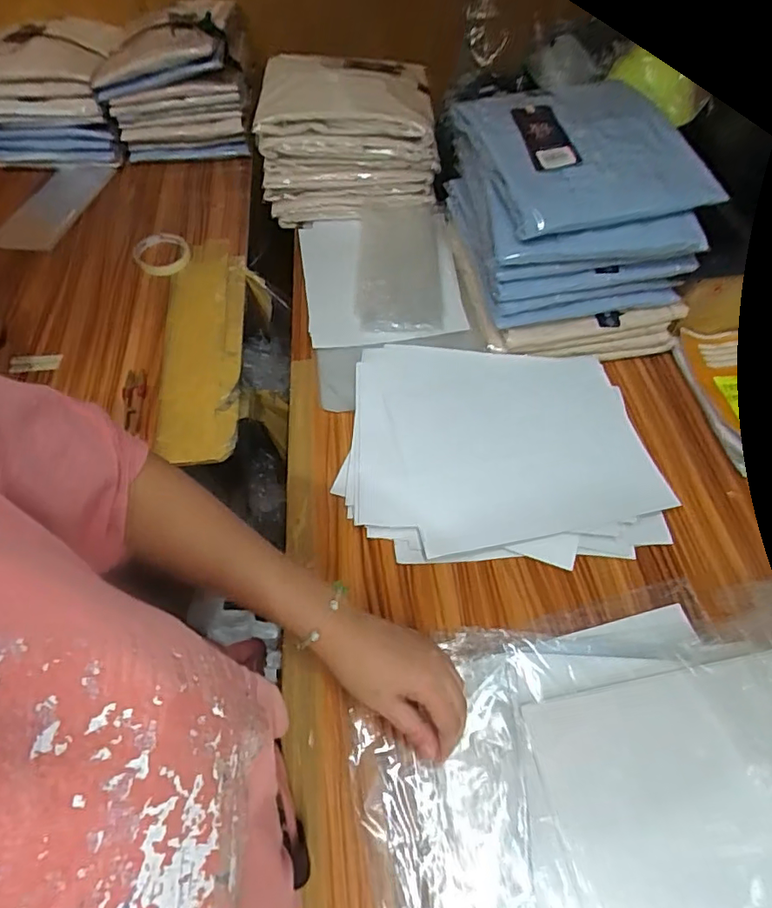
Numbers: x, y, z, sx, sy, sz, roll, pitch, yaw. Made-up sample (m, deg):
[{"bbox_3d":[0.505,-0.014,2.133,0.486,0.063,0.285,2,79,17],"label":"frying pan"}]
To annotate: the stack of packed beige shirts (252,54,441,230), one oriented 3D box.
[{"bbox_3d":[-0.060,-0.479,0.796,0.255,0.151,0.211,-8,56,-4],"label":"stack of packed beige shirts"}]

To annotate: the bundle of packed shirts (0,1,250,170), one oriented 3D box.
[{"bbox_3d":[-0.458,-0.636,0.917,0.428,0.155,0.226,-5,56,-2],"label":"bundle of packed shirts"}]

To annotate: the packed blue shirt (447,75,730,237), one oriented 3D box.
[{"bbox_3d":[0.208,-0.339,0.583,0.200,0.035,0.240,-12,56,-5],"label":"packed blue shirt"}]

